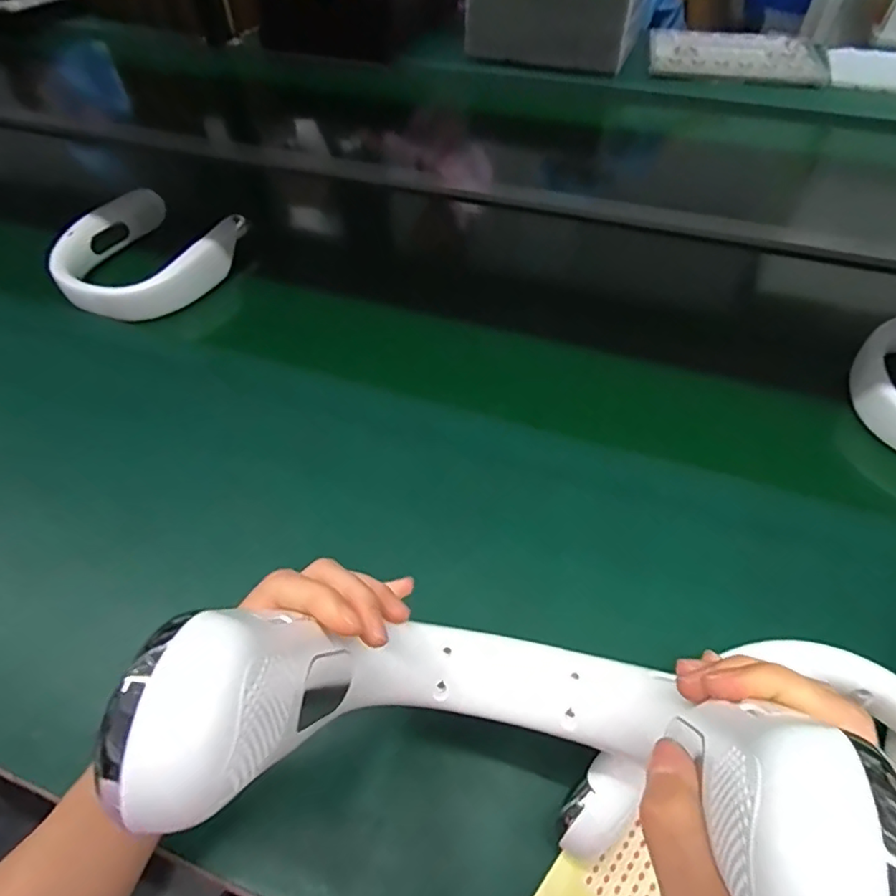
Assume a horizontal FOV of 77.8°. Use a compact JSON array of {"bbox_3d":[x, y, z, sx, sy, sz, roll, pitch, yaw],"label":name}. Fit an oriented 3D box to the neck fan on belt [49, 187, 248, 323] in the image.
[{"bbox_3d":[-0.364,-0.230,0.664,0.170,0.054,0.196,19,60,16],"label":"neck fan on belt"}]

